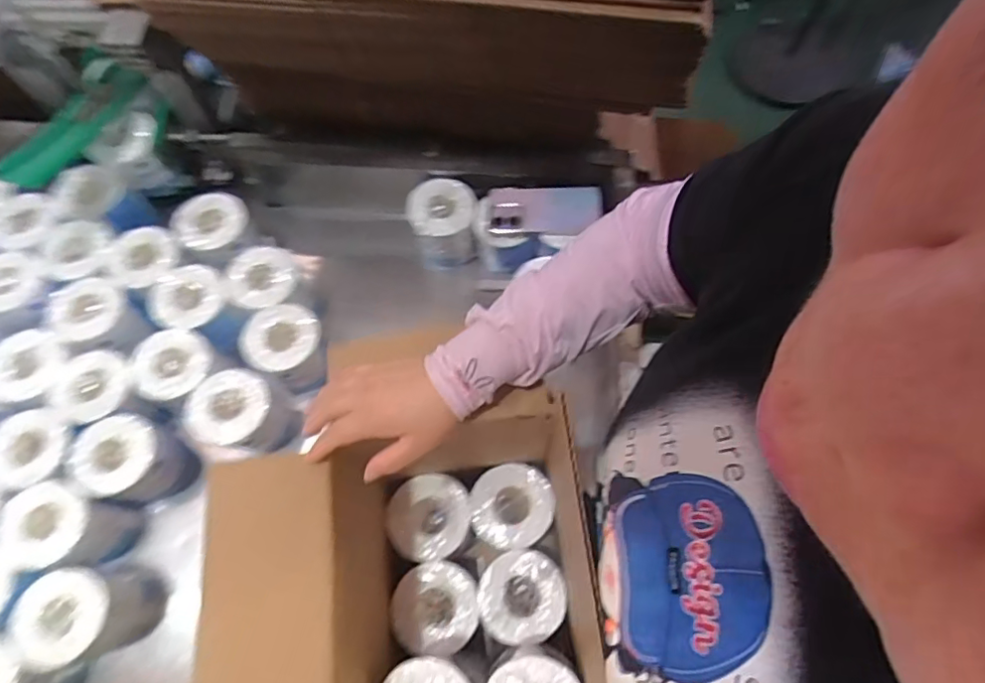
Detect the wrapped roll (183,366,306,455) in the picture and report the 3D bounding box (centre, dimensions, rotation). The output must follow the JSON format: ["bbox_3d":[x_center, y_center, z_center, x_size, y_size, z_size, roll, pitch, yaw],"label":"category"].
[{"bbox_3d":[-0.349,0.109,0.790,0.098,0.138,0.096,0,68,0],"label":"wrapped roll"}]

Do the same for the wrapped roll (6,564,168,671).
[{"bbox_3d":[-0.494,0.338,0.690,0.096,0.147,0.100,0,68,0],"label":"wrapped roll"}]

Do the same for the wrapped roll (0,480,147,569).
[{"bbox_3d":[-0.544,0.242,0.723,0.107,0.118,0.099,9,68,3],"label":"wrapped roll"}]

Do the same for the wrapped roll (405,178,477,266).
[{"bbox_3d":[-0.081,-0.193,0.914,0.106,0.116,0.100,0,68,0],"label":"wrapped roll"}]

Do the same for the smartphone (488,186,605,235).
[{"bbox_3d":[0.081,-0.204,0.856,0.169,0.010,0.083,2,69,6],"label":"smartphone"}]

